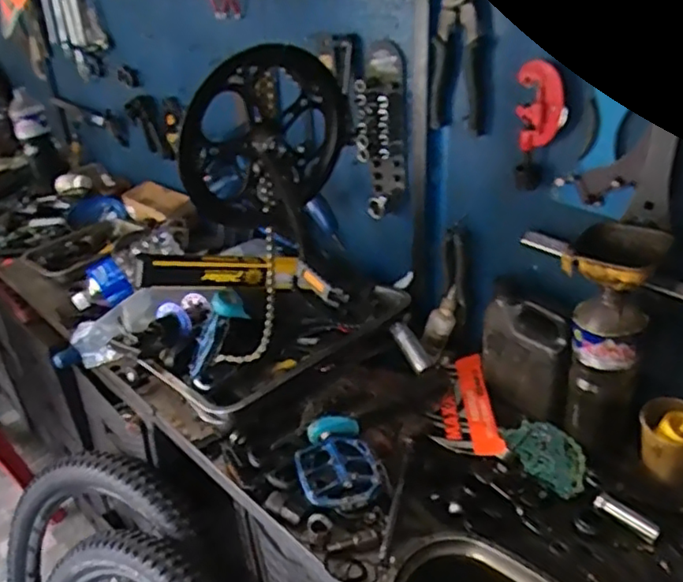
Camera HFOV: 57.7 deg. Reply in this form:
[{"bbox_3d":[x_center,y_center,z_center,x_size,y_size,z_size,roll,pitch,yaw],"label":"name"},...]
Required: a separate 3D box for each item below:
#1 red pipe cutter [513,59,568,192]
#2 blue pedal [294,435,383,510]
[{"bbox_3d":[0.236,-0.192,0.740,0.055,0.148,0.027,8,33,18],"label":"red pipe cutter"},{"bbox_3d":[-0.004,0.221,0.777,0.102,0.030,0.102,-7,32,-5],"label":"blue pedal"}]

